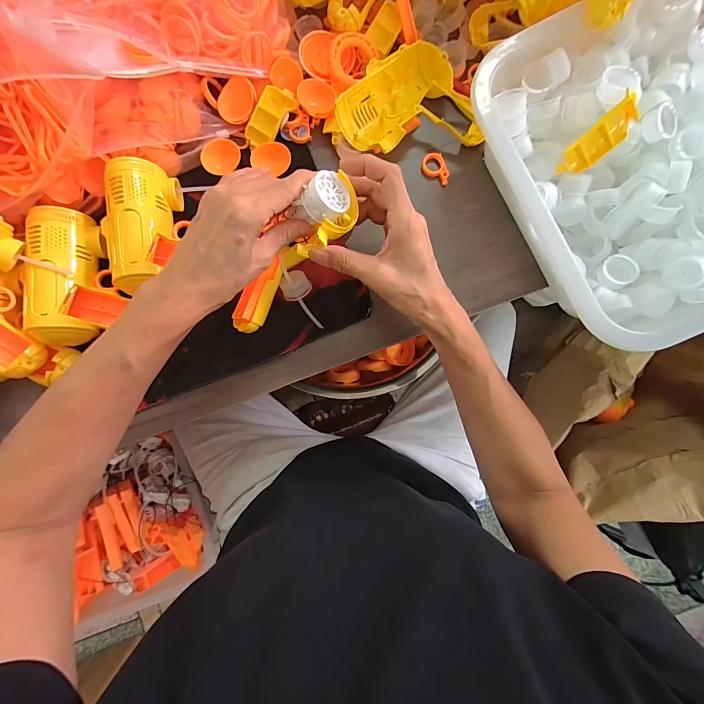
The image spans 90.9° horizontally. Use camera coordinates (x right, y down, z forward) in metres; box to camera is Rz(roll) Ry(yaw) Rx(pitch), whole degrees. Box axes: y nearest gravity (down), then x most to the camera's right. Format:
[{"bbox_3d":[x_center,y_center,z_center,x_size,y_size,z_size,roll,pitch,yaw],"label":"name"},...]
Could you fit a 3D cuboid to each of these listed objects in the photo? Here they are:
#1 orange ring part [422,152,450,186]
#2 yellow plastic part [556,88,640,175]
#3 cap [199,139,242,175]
[{"bbox_3d":[0.093,-0.204,0.387,0.025,0.006,0.038,-15,86,0],"label":"orange ring part"},{"bbox_3d":[0.226,-0.195,0.320,0.032,0.012,0.071,33,124,-25],"label":"yellow plastic part"},{"bbox_3d":[-0.146,-0.217,0.385,0.042,0.015,0.037,-35,87,-1],"label":"cap"}]

